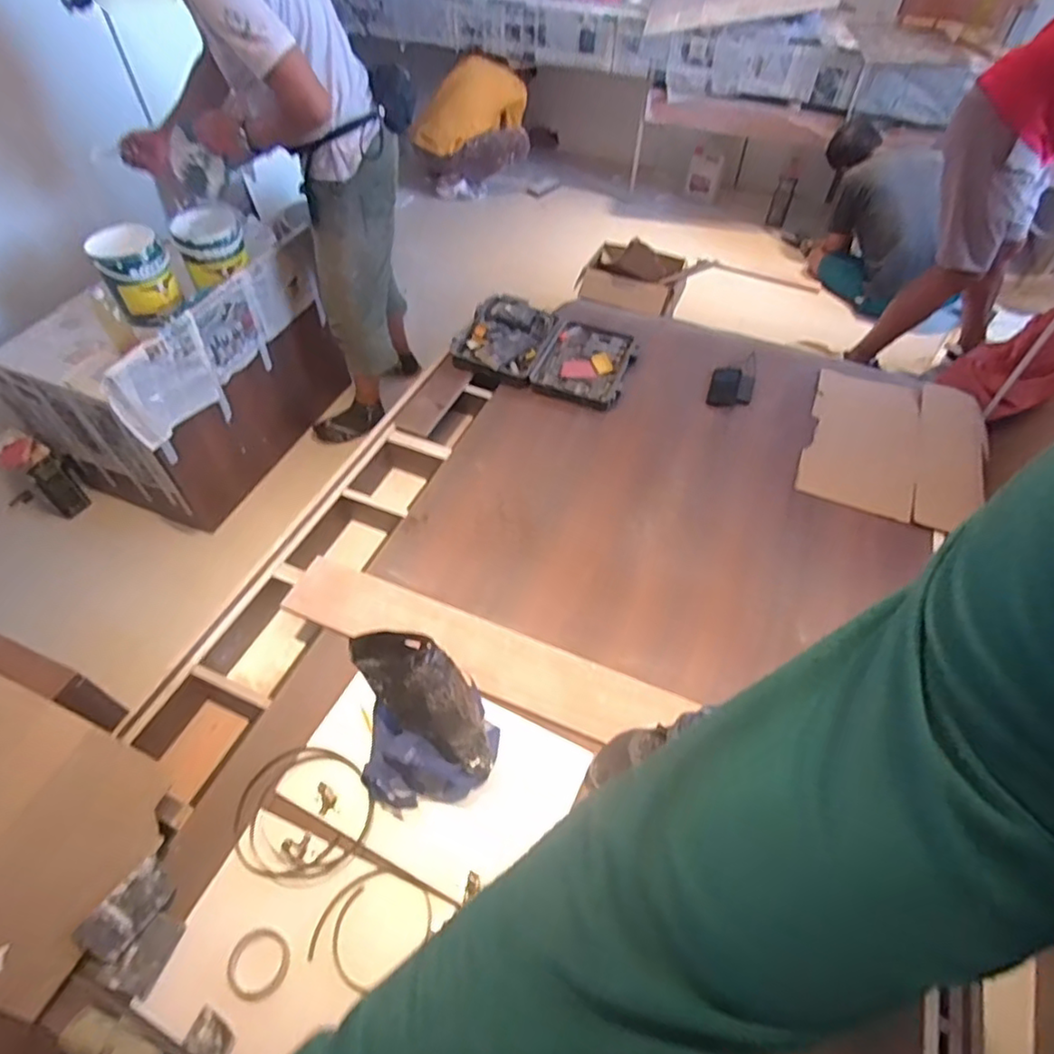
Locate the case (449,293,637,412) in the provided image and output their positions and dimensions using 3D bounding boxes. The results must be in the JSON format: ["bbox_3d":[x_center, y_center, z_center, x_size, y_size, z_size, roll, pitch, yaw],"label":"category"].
[{"bbox_3d":[0.058,-0.548,1.883,0.525,0.089,0.351,20,54,14],"label":"case"}]

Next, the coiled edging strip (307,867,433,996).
[{"bbox_3d":[-0.242,0.630,0.969,0.162,0.011,0.163,21,55,15],"label":"coiled edging strip"}]

